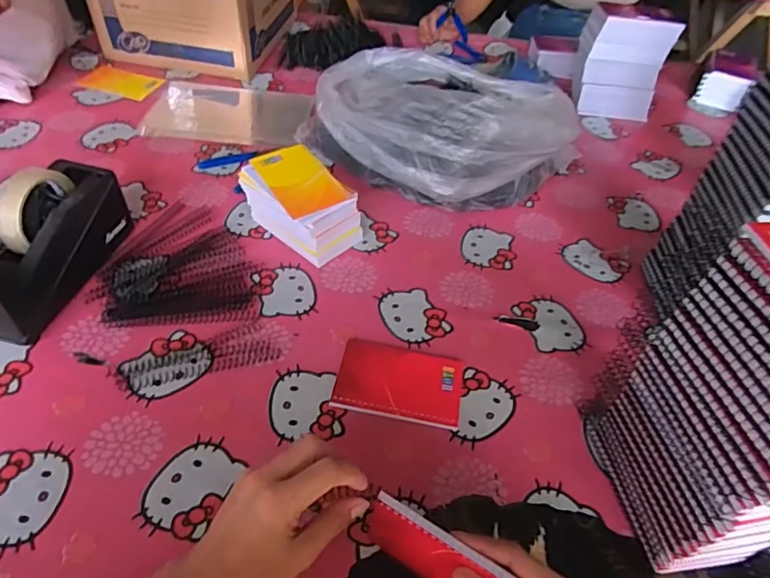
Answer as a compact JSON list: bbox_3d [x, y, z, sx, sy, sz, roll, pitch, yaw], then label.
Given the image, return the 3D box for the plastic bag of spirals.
[{"bbox_3d":[0.087,-0.264,0.805,0.373,0.150,0.278,26,49,18],"label":"plastic bag of spirals"}]

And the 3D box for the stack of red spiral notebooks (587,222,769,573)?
[{"bbox_3d":[0.264,0.099,0.397,0.089,0.276,0.138,-5,47,-11],"label":"stack of red spiral notebooks"}]

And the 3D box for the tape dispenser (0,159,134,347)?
[{"bbox_3d":[-0.375,-0.052,0.573,0.070,0.123,0.210,13,46,7],"label":"tape dispenser"}]

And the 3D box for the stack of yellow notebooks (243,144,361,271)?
[{"bbox_3d":[-0.108,-0.107,0.674,0.135,0.084,0.091,37,53,27],"label":"stack of yellow notebooks"}]

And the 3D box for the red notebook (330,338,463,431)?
[{"bbox_3d":[0.016,0.097,0.552,0.128,0.009,0.084,10,46,3],"label":"red notebook"}]

